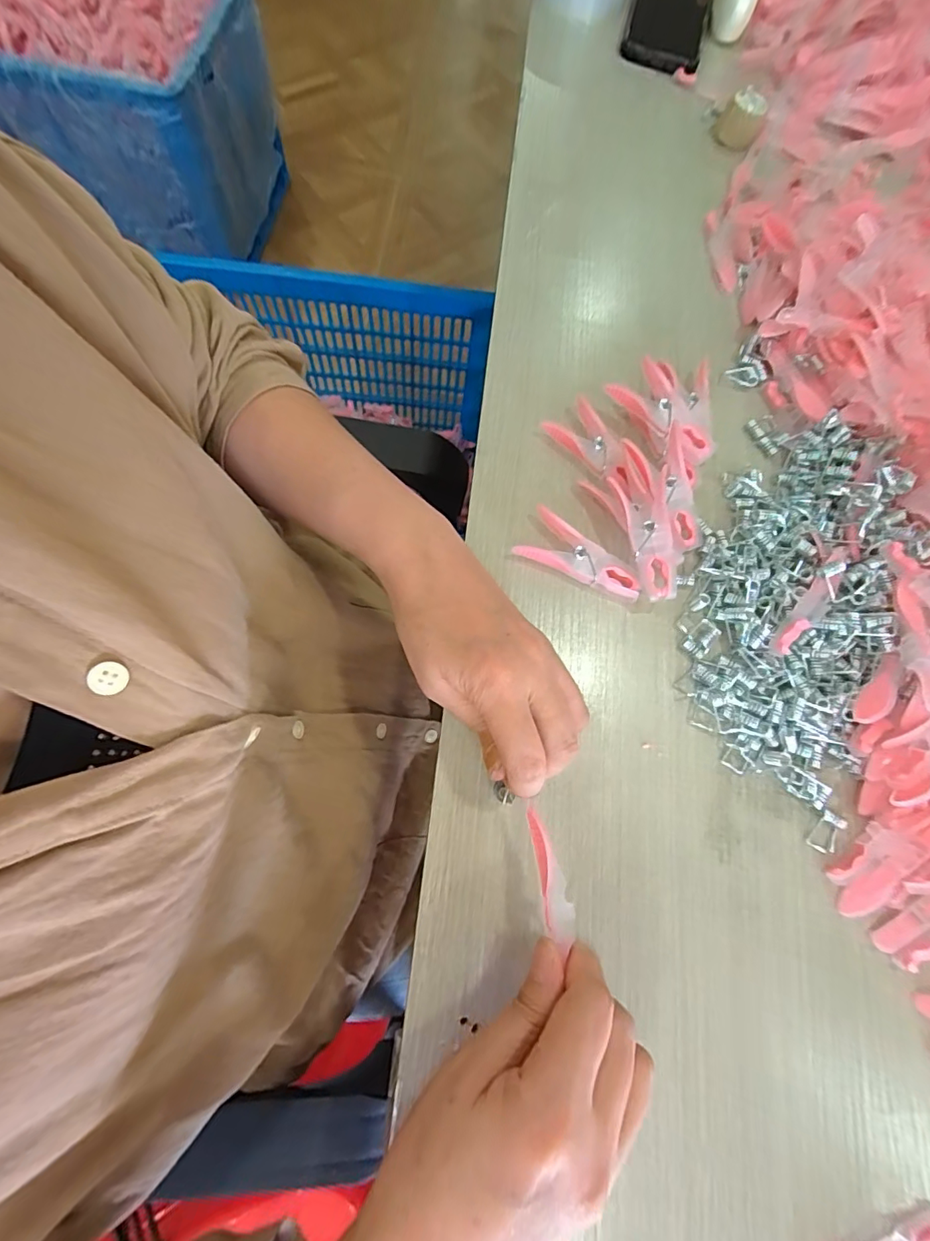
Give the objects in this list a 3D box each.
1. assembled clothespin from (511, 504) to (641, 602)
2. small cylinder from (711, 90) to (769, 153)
[{"bbox_3d":[0.072,-0.041,0.297,0.077,0.014,0.031,22,74,4],"label":"assembled clothespin"},{"bbox_3d":[0.227,-0.413,0.403,0.036,0.028,0.033,1,73,-2],"label":"small cylinder"}]

